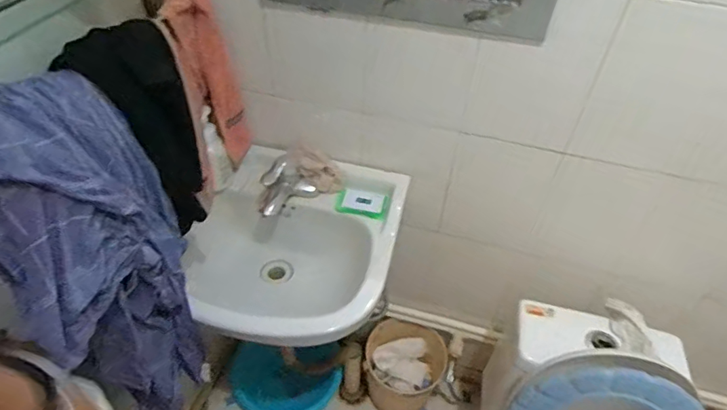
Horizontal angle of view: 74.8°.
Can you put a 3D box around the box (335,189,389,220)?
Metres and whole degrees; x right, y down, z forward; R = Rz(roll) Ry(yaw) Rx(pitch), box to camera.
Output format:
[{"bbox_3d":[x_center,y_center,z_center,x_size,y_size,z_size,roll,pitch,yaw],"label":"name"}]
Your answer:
[{"bbox_3d":[-0.004,-0.002,1.040,0.104,0.018,0.058,13,71,1],"label":"box"}]

